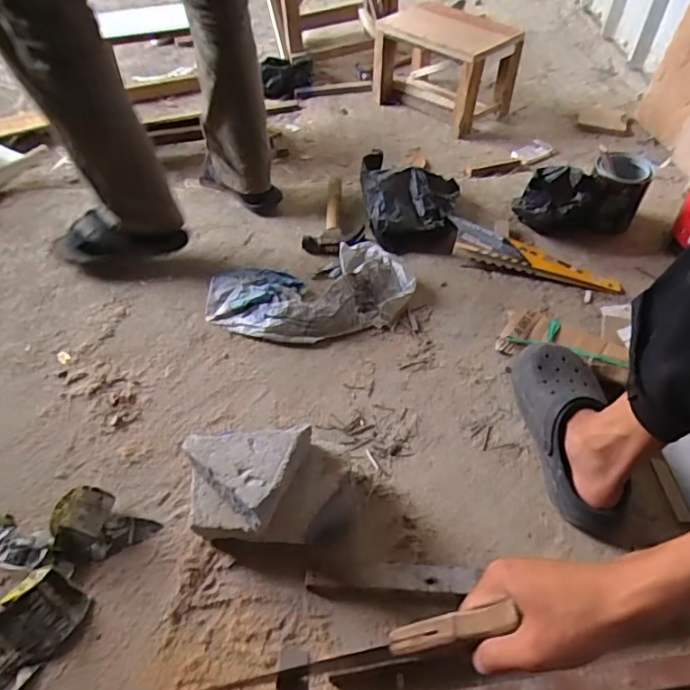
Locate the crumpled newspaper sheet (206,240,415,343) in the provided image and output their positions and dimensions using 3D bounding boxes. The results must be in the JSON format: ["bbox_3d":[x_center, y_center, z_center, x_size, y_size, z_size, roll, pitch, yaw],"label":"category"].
[{"bbox_3d":[-0.062,-0.097,0.954,0.370,0.053,0.196,-10,50,-7],"label":"crumpled newspaper sheet"}]

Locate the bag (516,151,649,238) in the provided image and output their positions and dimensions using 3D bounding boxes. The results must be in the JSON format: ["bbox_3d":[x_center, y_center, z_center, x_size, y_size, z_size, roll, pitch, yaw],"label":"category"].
[{"bbox_3d":[0.476,-0.300,1.061,0.247,0.136,0.120,-11,50,-8],"label":"bag"}]

